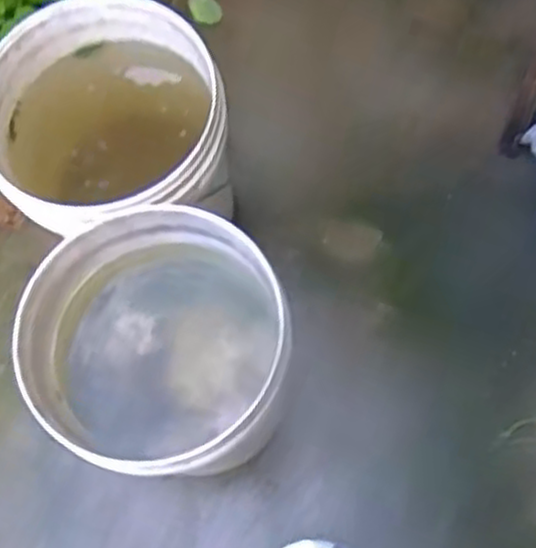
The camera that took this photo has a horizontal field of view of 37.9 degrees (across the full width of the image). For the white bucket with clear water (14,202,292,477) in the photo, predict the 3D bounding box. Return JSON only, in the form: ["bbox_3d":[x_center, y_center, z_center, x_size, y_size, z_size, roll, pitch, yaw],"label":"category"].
[{"bbox_3d":[-0.126,0.111,1.045,0.288,0.378,0.294,-2,73,6],"label":"white bucket with clear water"}]

